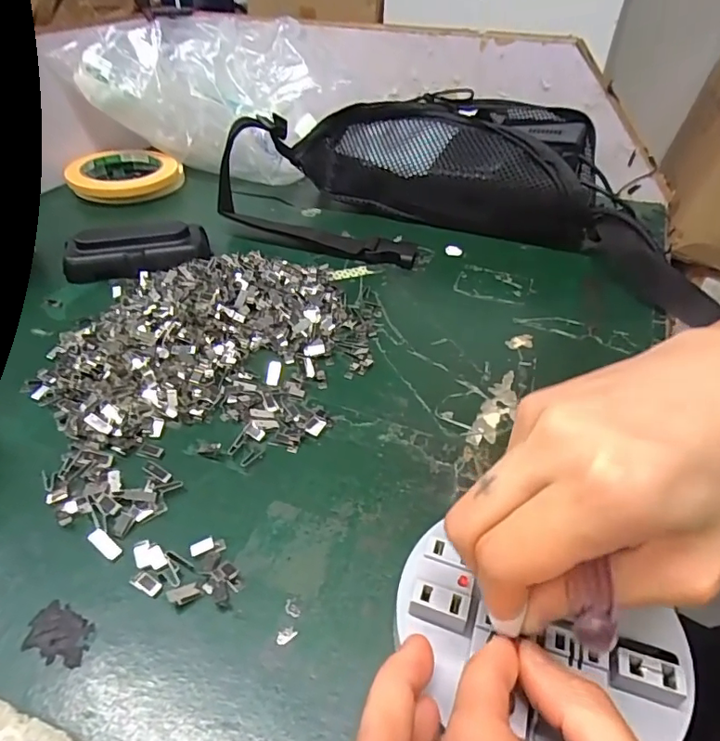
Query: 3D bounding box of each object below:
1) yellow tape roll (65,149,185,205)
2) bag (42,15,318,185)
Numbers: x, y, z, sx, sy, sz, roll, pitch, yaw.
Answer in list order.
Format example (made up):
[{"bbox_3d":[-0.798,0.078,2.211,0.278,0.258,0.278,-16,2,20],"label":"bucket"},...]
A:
[{"bbox_3d":[-0.244,-0.206,0.546,0.110,0.019,0.110,-16,44,-20],"label":"yellow tape roll"},{"bbox_3d":[-0.156,-0.271,0.523,0.236,0.123,0.099,14,42,13],"label":"bag"}]

